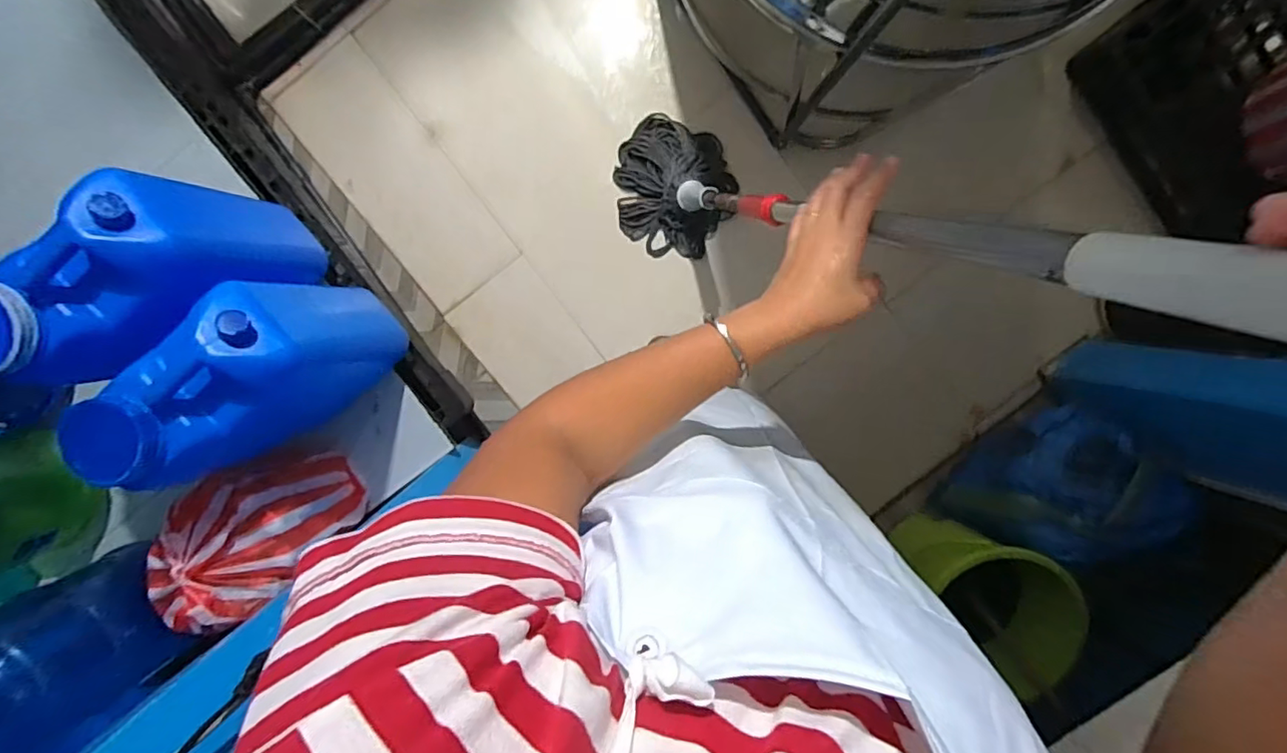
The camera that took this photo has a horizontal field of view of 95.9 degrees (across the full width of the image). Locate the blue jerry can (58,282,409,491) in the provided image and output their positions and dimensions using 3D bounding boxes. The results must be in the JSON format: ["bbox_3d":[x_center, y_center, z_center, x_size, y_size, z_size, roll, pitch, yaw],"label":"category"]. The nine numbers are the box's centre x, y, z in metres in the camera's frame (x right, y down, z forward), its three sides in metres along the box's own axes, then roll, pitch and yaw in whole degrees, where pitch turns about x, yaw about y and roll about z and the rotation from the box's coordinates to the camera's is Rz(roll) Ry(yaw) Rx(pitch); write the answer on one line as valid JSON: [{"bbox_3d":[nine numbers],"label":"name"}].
[{"bbox_3d":[-0.629,0.001,0.965,0.331,0.393,0.183,-40,96,5],"label":"blue jerry can"}]

